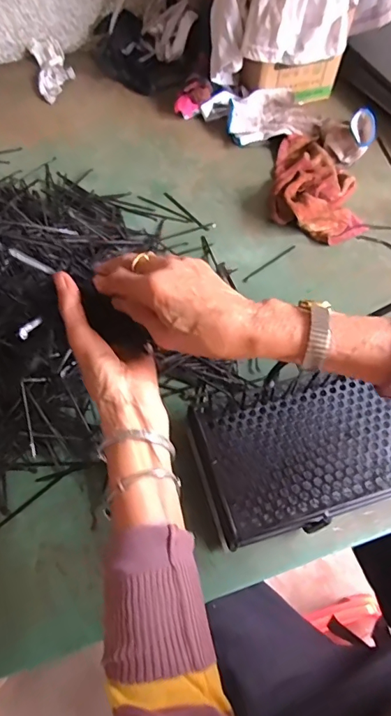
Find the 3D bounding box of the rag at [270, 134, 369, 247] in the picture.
[{"bbox_3d":[0.208,-0.288,0.726,0.154,0.054,0.223,10,61,2],"label":"rag"}]

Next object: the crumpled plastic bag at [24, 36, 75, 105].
[{"bbox_3d":[-0.282,-0.572,0.864,0.071,0.026,0.172,-15,63,-12],"label":"crumpled plastic bag"}]

